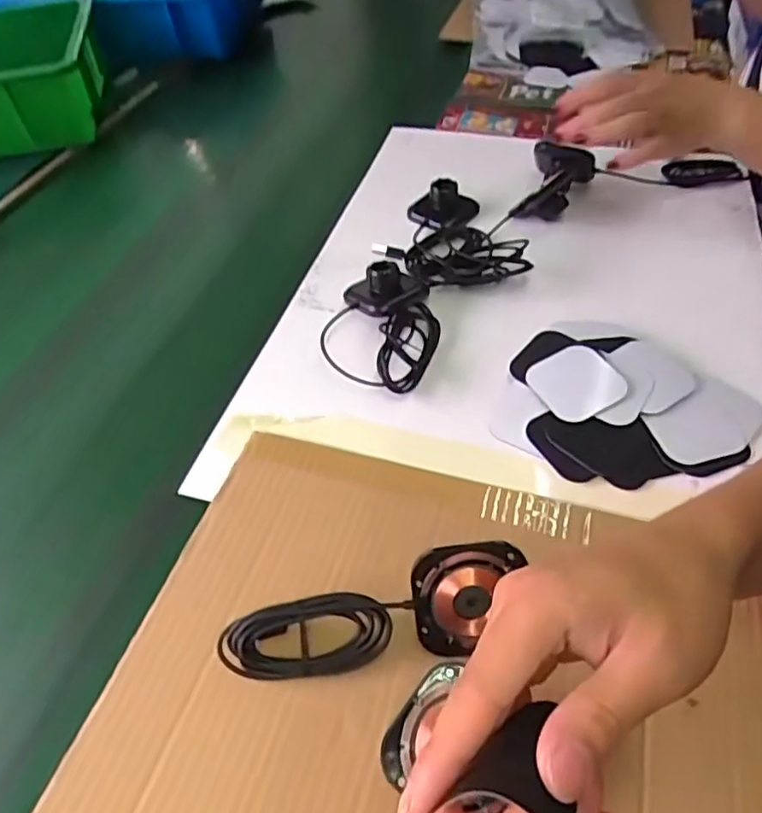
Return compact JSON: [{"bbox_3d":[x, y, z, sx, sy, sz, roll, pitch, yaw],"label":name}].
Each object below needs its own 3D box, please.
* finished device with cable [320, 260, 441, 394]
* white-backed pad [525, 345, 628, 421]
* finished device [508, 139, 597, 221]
[{"bbox_3d":[0.001,-0.064,0.470,0.084,0.032,0.113,11,51,12],"label":"finished device with cable"},{"bbox_3d":[0.137,-0.017,0.432,0.057,0.009,0.056,-20,51,-13],"label":"white-backed pad"},{"bbox_3d":[0.163,-0.211,0.578,0.059,0.042,0.083,16,52,17],"label":"finished device"}]

